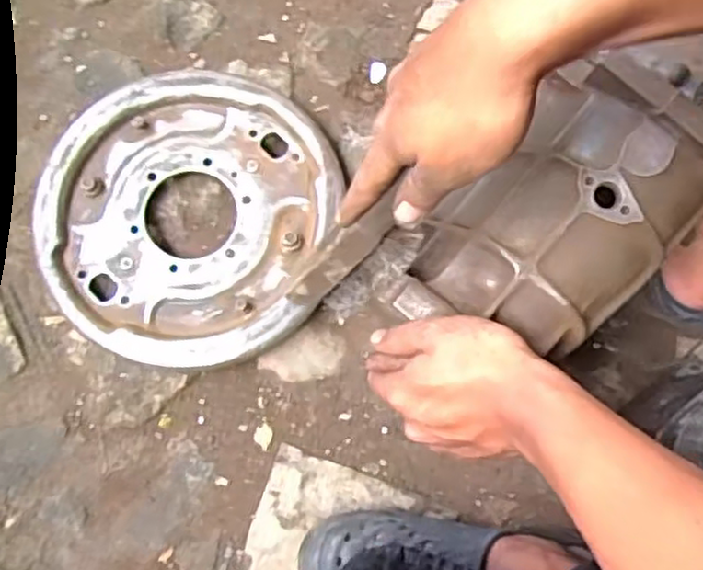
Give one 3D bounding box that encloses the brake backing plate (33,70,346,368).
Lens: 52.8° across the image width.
[{"bbox_3d":[-0.163,-0.069,0.713,0.277,0.058,0.290,0,73,-1],"label":"brake backing plate"}]

